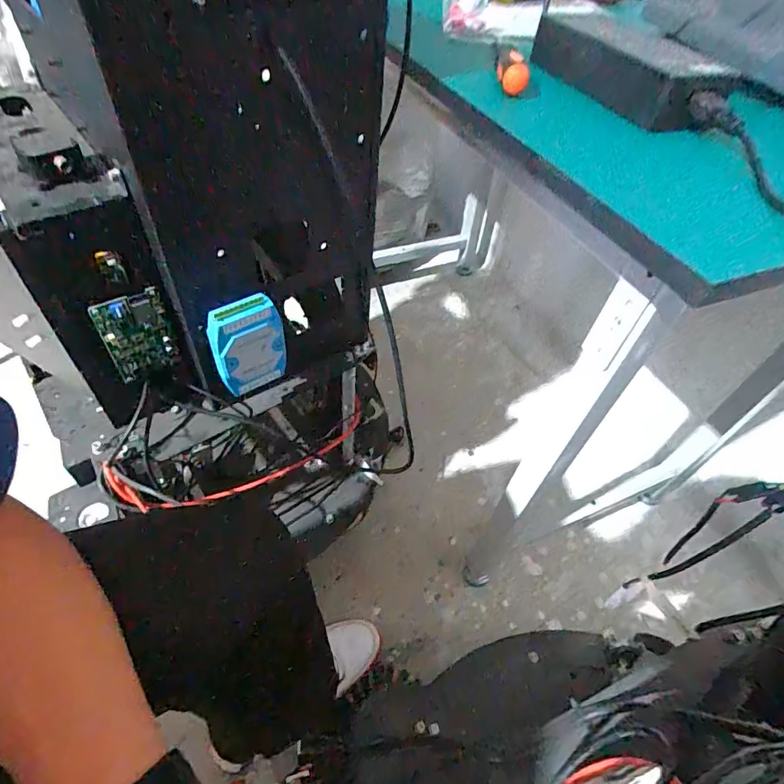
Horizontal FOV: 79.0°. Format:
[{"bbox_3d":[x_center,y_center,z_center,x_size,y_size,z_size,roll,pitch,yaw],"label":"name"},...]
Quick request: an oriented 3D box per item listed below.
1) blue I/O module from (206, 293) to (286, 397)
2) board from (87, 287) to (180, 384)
[{"bbox_3d":[-0.147,-0.043,0.486,0.070,0.105,0.023,-28,58,-26],"label":"blue I/O module"},{"bbox_3d":[-0.249,-0.055,0.466,0.059,0.095,0.009,-23,56,-23],"label":"board"}]

